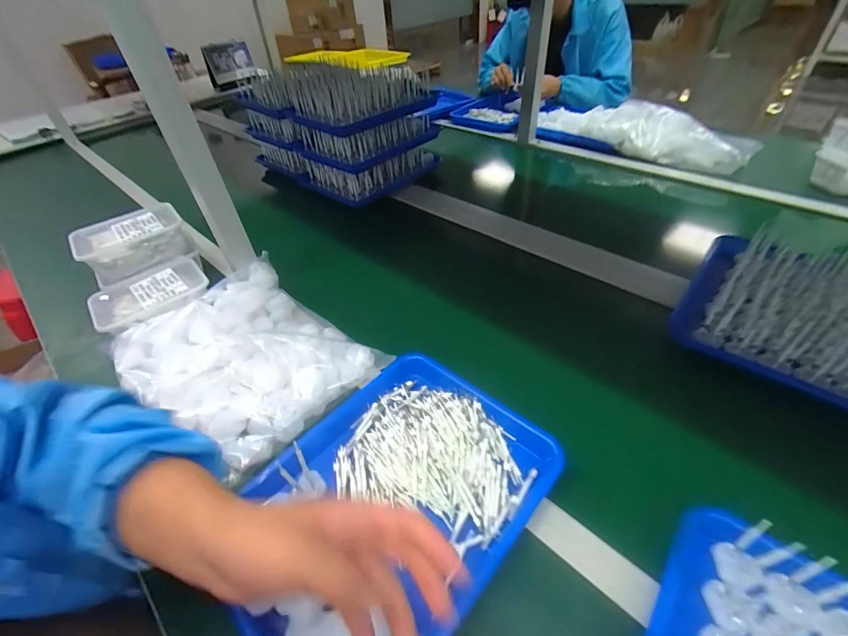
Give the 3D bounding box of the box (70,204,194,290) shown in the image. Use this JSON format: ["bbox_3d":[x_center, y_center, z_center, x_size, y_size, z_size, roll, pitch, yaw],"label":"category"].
[{"bbox_3d":[-0.508,-0.130,0.693,0.166,0.062,0.094,-30,49,-24],"label":"box"}]

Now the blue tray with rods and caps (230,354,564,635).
[{"bbox_3d":[-0.039,0.185,0.422,0.255,0.033,0.324,30,54,31],"label":"blue tray with rods and caps"}]

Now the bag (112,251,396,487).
[{"bbox_3d":[-0.258,0.039,0.550,0.312,0.070,0.255,28,53,30],"label":"bag"}]

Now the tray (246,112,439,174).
[{"bbox_3d":[-0.229,-0.521,1.054,0.324,0.088,0.441,-35,51,-28],"label":"tray"}]

